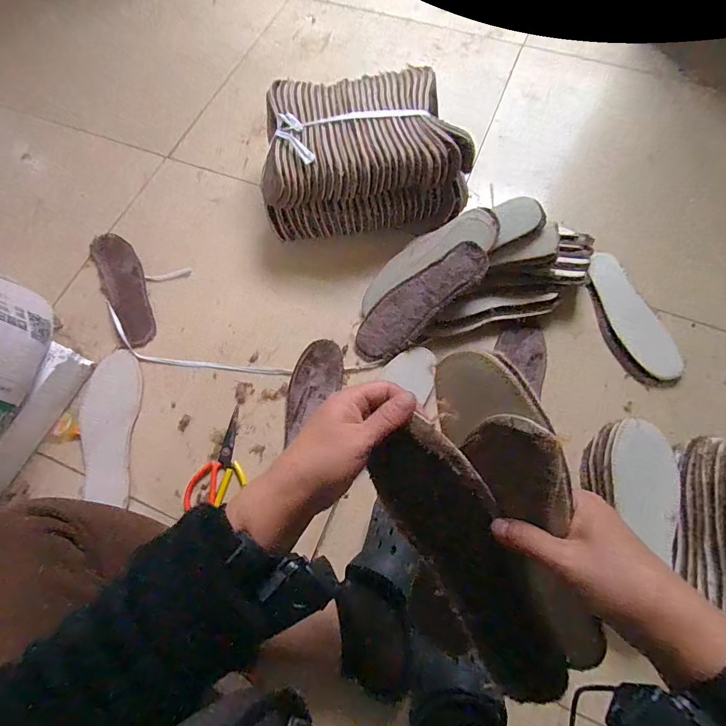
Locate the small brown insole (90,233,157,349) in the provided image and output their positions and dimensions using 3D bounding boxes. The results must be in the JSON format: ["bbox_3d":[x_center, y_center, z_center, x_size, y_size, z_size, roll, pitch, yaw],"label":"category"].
[{"bbox_3d":[-0.431,-0.137,0.741,0.078,0.016,0.253,-28,70,-9],"label":"small brown insole"}]

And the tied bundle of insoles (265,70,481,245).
[{"bbox_3d":[0.001,-0.367,0.738,0.328,0.159,0.239,-4,68,0],"label":"tied bundle of insoles"}]

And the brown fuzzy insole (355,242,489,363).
[{"bbox_3d":[0.083,-0.094,0.638,0.238,0.020,0.085,-39,70,18],"label":"brown fuzzy insole"}]

